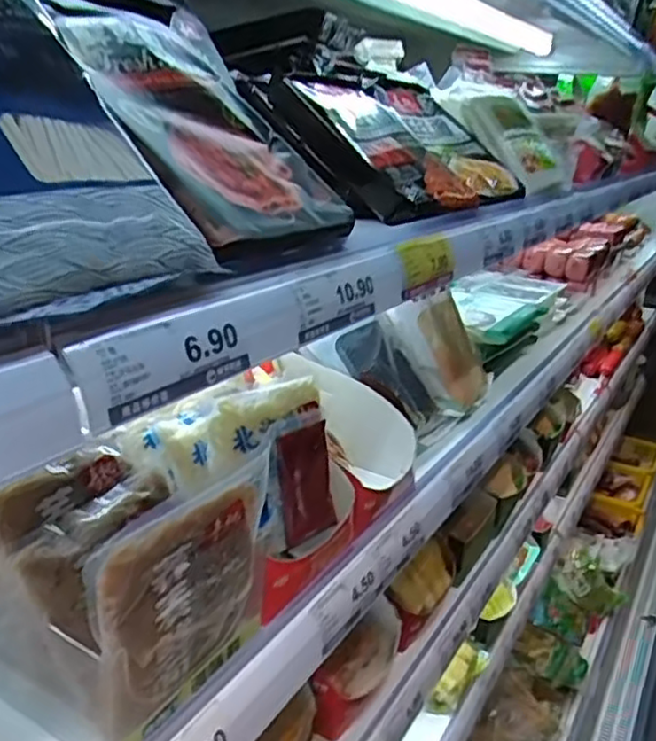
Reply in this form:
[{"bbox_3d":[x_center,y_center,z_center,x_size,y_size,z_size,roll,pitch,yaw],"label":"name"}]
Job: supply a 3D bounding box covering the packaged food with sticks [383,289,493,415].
[{"bbox_3d":[0.143,-0.026,0.835,0.144,0.146,0.026,-35,4,-43],"label":"packaged food with sticks"}]

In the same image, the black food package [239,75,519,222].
[{"bbox_3d":[0.080,-0.223,0.677,0.188,0.038,0.278,46,38,15],"label":"black food package"}]

